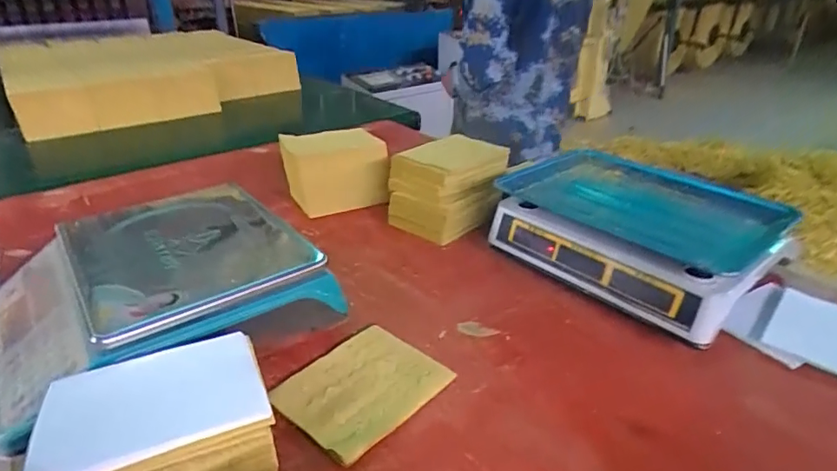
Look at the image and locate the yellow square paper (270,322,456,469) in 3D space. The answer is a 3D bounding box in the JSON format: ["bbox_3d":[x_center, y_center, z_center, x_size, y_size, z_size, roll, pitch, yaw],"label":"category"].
[{"bbox_3d":[-0.060,0.155,0.527,0.128,0.011,0.153,23,35,37],"label":"yellow square paper"}]

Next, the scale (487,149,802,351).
[{"bbox_3d":[0.319,-0.005,0.754,0.299,0.113,0.348,-22,35,-36],"label":"scale"}]

